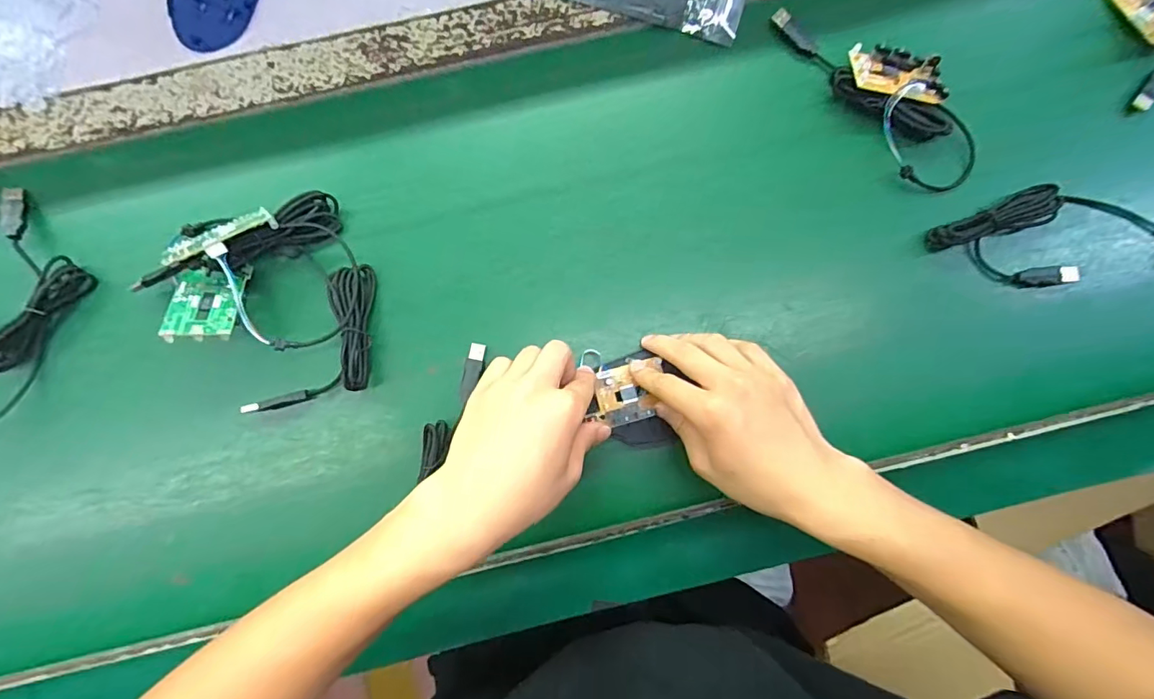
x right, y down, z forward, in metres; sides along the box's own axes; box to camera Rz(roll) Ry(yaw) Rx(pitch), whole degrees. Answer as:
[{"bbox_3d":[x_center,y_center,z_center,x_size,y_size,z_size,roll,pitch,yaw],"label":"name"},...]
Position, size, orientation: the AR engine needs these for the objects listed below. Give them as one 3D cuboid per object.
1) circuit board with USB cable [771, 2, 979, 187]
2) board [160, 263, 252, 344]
[{"bbox_3d":[0.261,-0.224,0.408,0.079,0.030,0.200,-35,87,-3],"label":"circuit board with USB cable"},{"bbox_3d":[-0.276,-0.035,0.370,0.044,0.008,0.065,1,54,-16],"label":"board"}]

